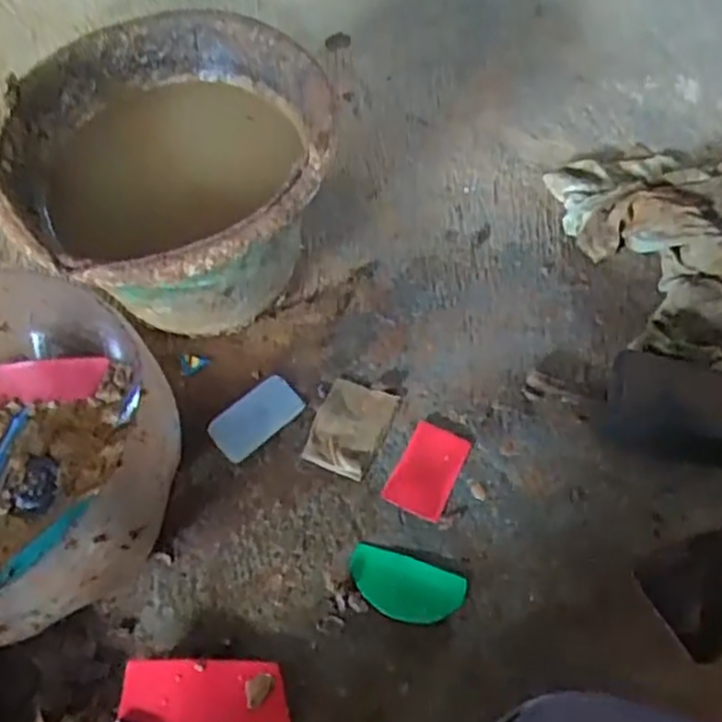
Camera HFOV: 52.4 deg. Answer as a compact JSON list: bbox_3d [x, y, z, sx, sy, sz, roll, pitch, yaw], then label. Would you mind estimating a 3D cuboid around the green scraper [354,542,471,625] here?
[{"bbox_3d":[0.031,0.163,0.531,0.084,0.004,0.045,15,56,13],"label":"green scraper"}]

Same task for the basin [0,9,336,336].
[{"bbox_3d":[-0.150,-0.136,0.621,0.246,0.174,0.271,0,60,1],"label":"basin"}]

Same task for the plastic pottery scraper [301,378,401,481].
[{"bbox_3d":[-0.009,0.053,0.598,0.055,0.008,0.079,19,62,12],"label":"plastic pottery scraper"}]

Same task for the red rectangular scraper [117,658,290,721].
[{"bbox_3d":[-0.103,0.225,0.491,0.109,0.006,0.047,5,62,-4],"label":"red rectangular scraper"}]

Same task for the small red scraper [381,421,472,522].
[{"bbox_3d":[0.053,0.085,0.577,0.046,0.009,0.072,23,63,14],"label":"small red scraper"}]

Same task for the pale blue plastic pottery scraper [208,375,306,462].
[{"bbox_3d":[-0.086,0.046,0.601,0.075,0.012,0.042,-37,66,-18],"label":"pale blue plastic pottery scraper"}]

